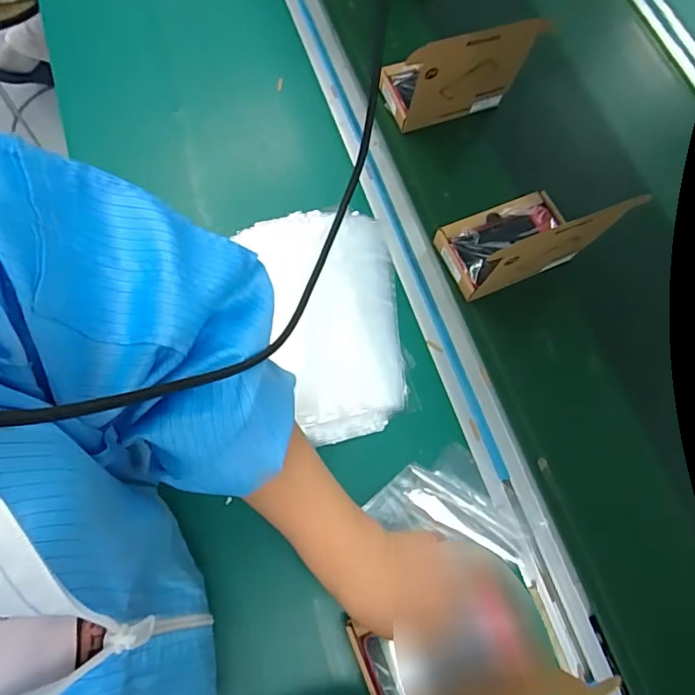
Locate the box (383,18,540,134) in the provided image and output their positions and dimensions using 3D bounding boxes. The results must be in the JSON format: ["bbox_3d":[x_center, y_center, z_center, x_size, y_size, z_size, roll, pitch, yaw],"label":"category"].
[{"bbox_3d":[0.112,-0.313,0.568,0.132,0.116,0.073,-14,72,-5],"label":"box"}]

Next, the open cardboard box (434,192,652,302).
[{"bbox_3d":[0.171,-0.119,0.509,0.138,0.127,0.088,-21,73,-7],"label":"open cardboard box"}]

